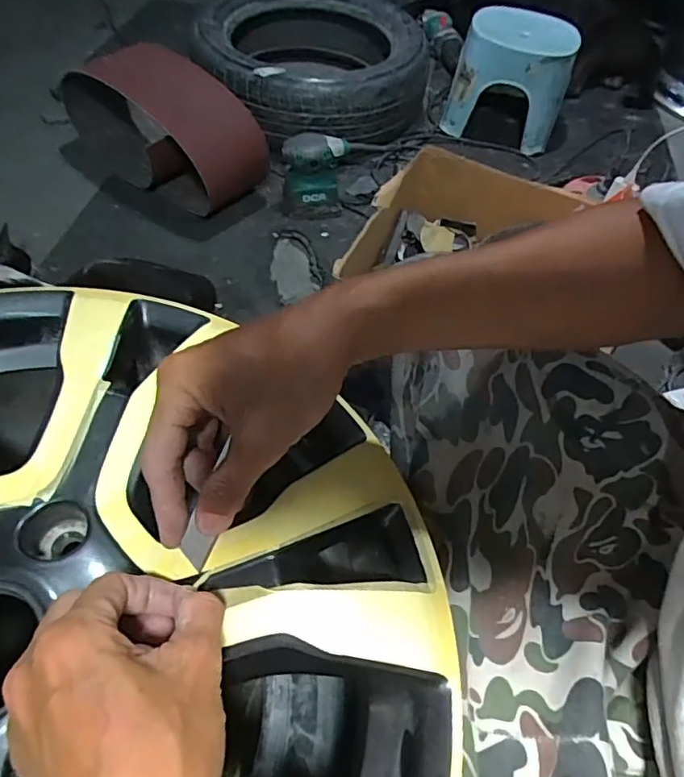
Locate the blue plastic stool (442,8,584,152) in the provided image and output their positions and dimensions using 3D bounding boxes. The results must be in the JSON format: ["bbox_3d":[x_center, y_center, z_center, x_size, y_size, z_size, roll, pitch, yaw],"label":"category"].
[{"bbox_3d":[0.379,-0.704,1.235,0.247,0.223,0.213,14,55,4],"label":"blue plastic stool"}]

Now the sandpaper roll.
[{"bbox_3d":[-0.366,-0.518,1.016,0.443,0.232,0.160,31,58,15],"label":"sandpaper roll"}]

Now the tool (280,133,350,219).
[{"bbox_3d":[-0.051,-0.406,1.035,0.123,0.128,0.093,-2,56,-6],"label":"tool"}]

